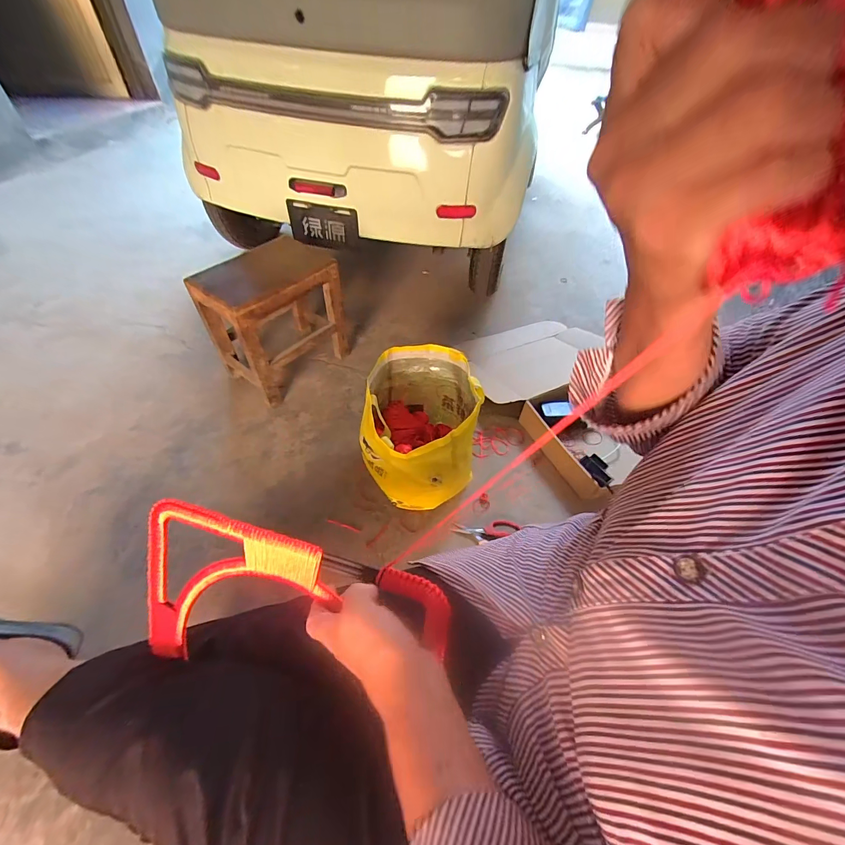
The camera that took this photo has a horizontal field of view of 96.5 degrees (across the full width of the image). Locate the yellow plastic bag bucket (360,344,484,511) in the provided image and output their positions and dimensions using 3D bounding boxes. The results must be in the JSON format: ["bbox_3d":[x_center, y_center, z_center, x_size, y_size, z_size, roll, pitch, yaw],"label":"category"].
[{"bbox_3d":[-0.006,0.016,0.770,0.226,0.224,0.253,3,50,-2],"label":"yellow plastic bag bucket"}]

